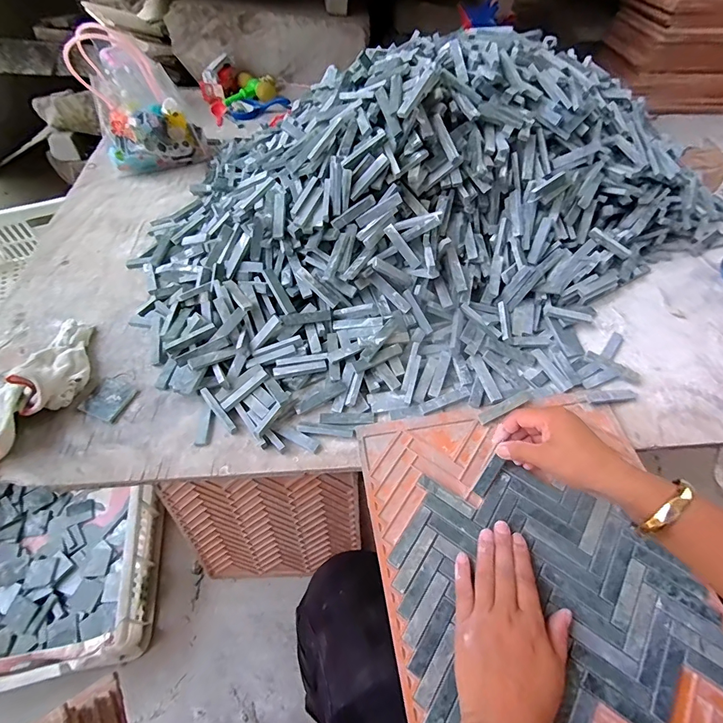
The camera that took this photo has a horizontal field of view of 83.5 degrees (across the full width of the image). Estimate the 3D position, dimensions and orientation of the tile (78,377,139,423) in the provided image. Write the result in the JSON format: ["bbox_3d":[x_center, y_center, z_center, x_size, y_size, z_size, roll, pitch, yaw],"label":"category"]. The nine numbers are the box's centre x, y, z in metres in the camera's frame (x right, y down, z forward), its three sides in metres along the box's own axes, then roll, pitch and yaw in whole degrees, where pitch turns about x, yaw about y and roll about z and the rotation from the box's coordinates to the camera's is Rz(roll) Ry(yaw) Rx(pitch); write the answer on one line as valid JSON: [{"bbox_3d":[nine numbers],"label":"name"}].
[{"bbox_3d":[-0.292,0.043,0.465,0.047,0.008,0.048,18,49,11],"label":"tile"}]

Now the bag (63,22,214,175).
[{"bbox_3d":[-0.361,-0.420,0.669,0.163,0.193,0.071,-18,58,-12],"label":"bag"}]

